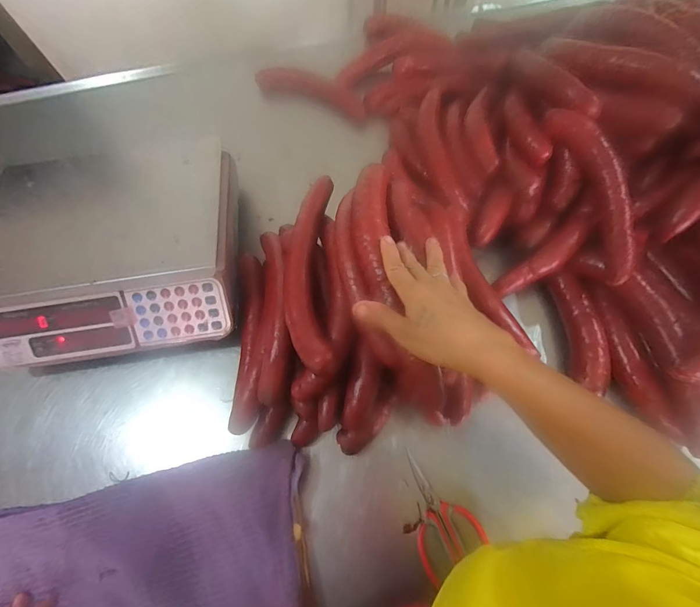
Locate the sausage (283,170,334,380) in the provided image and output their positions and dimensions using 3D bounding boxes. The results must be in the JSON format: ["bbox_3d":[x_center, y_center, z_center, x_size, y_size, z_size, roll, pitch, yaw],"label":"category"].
[{"bbox_3d":[-0.051,-0.050,0.419,0.060,0.052,0.280,-3,67,2],"label":"sausage"}]

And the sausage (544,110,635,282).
[{"bbox_3d":[0.328,-0.148,0.445,0.057,0.028,0.243,-11,80,-1],"label":"sausage"}]

